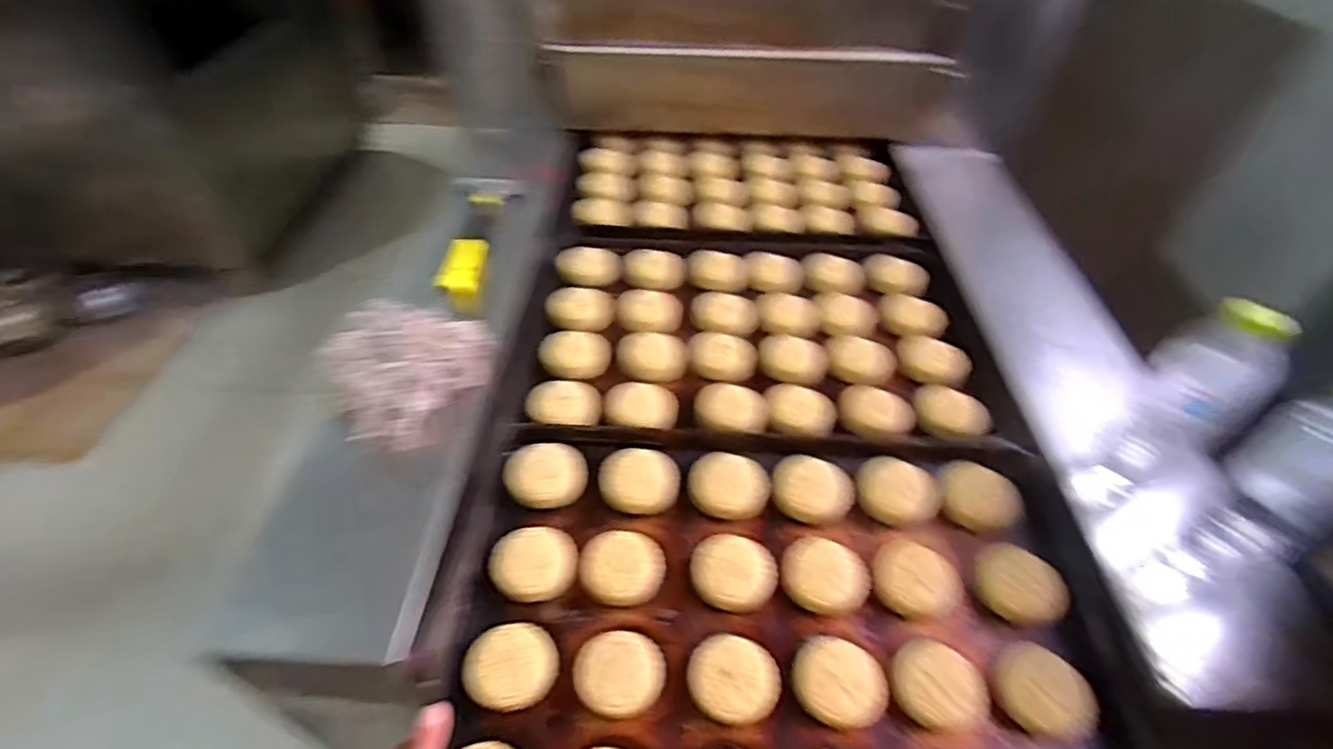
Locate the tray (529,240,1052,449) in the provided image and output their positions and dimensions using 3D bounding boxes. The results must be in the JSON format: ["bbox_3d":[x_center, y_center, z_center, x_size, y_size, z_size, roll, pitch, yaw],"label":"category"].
[{"bbox_3d":[0.123,-0.067,0.866,0.590,0.051,0.407,2,45,-1],"label":"tray"}]

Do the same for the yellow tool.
[{"bbox_3d":[-0.300,-0.211,0.972,0.098,0.048,0.327,1,45,-2],"label":"yellow tool"}]

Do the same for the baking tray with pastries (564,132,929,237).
[{"bbox_3d":[0.126,-0.351,1.112,0.601,0.044,0.328,1,45,-2],"label":"baking tray with pastries"}]

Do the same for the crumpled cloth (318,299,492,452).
[{"bbox_3d":[-0.307,-0.010,0.735,0.169,0.061,0.203,9,45,6],"label":"crumpled cloth"}]

